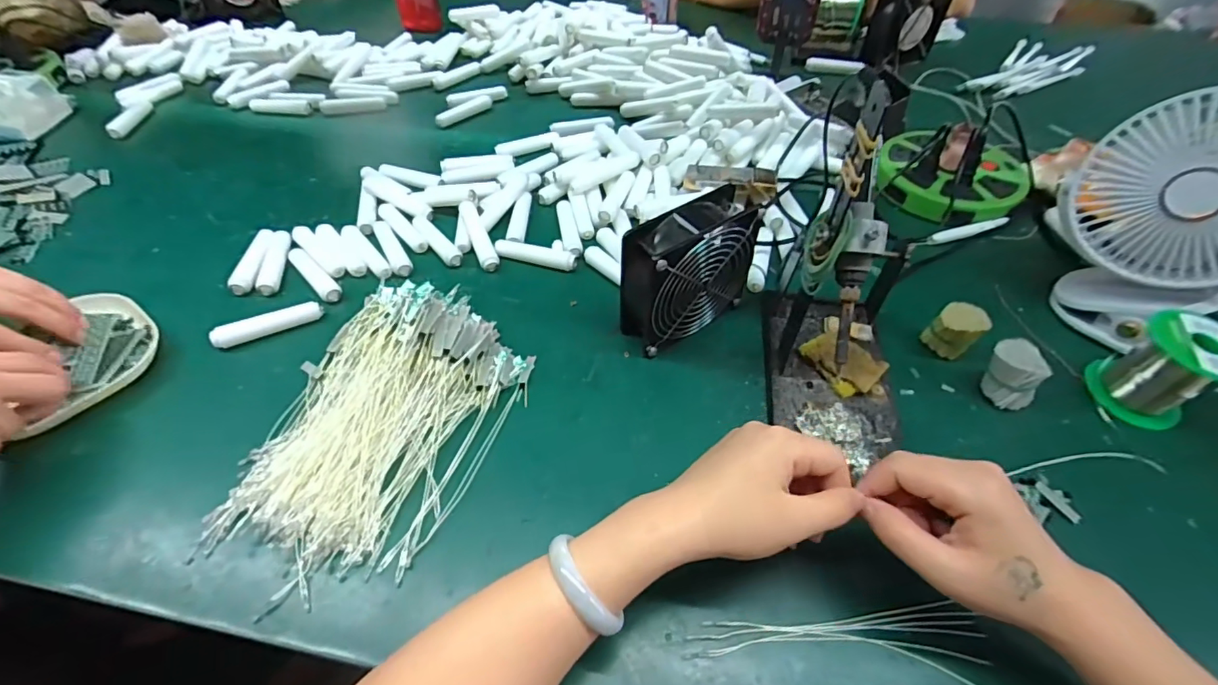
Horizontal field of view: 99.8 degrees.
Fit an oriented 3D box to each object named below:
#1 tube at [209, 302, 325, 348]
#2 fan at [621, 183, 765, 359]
[{"bbox_3d":[-0.319,-0.018,0.479,0.090,0.018,0.017,-22,54,-17],"label":"tube"},{"bbox_3d":[0.069,-0.060,0.446,0.123,0.114,0.049,-28,56,-22],"label":"fan"}]

